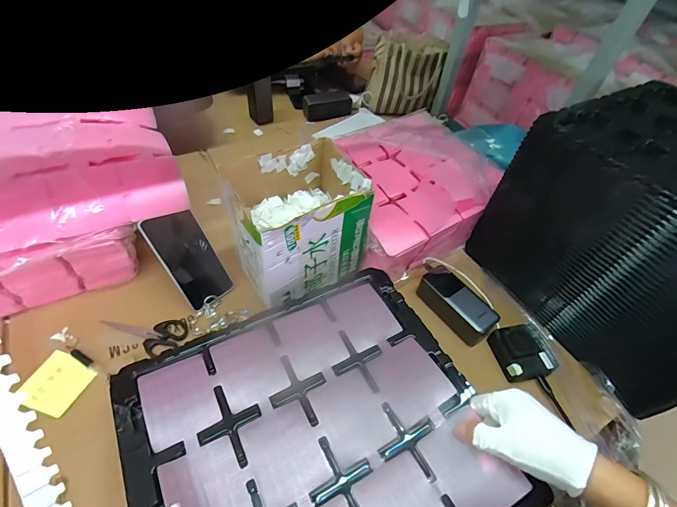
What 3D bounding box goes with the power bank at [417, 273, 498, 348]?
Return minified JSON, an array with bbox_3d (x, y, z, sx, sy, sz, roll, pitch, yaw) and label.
[{"bbox_3d":[0.197,0.086,0.596,0.062,0.060,0.129,-29,59,-27],"label":"power bank"}]

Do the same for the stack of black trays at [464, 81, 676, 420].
[{"bbox_3d":[0.500,-0.030,0.567,0.351,0.291,0.386,-22,56,-23],"label":"stack of black trays"}]

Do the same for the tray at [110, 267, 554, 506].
[{"bbox_3d":[-0.021,0.191,0.382,0.359,0.030,0.335,-21,53,-22],"label":"tray"}]

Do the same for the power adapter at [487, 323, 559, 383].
[{"bbox_3d":[0.286,0.154,0.550,0.078,0.037,0.081,-5,51,-11],"label":"power adapter"}]

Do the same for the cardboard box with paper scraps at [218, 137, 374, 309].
[{"bbox_3d":[-0.062,-0.047,0.560,0.178,0.171,0.154,-23,57,-24],"label":"cardboard box with paper scraps"}]

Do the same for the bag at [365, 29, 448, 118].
[{"bbox_3d":[0.179,-0.498,0.983,0.189,0.162,0.148,11,50,2],"label":"bag"}]

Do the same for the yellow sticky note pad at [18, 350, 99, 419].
[{"bbox_3d":[-0.388,0.179,0.490,0.074,0.010,0.073,18,49,10],"label":"yellow sticky note pad"}]

